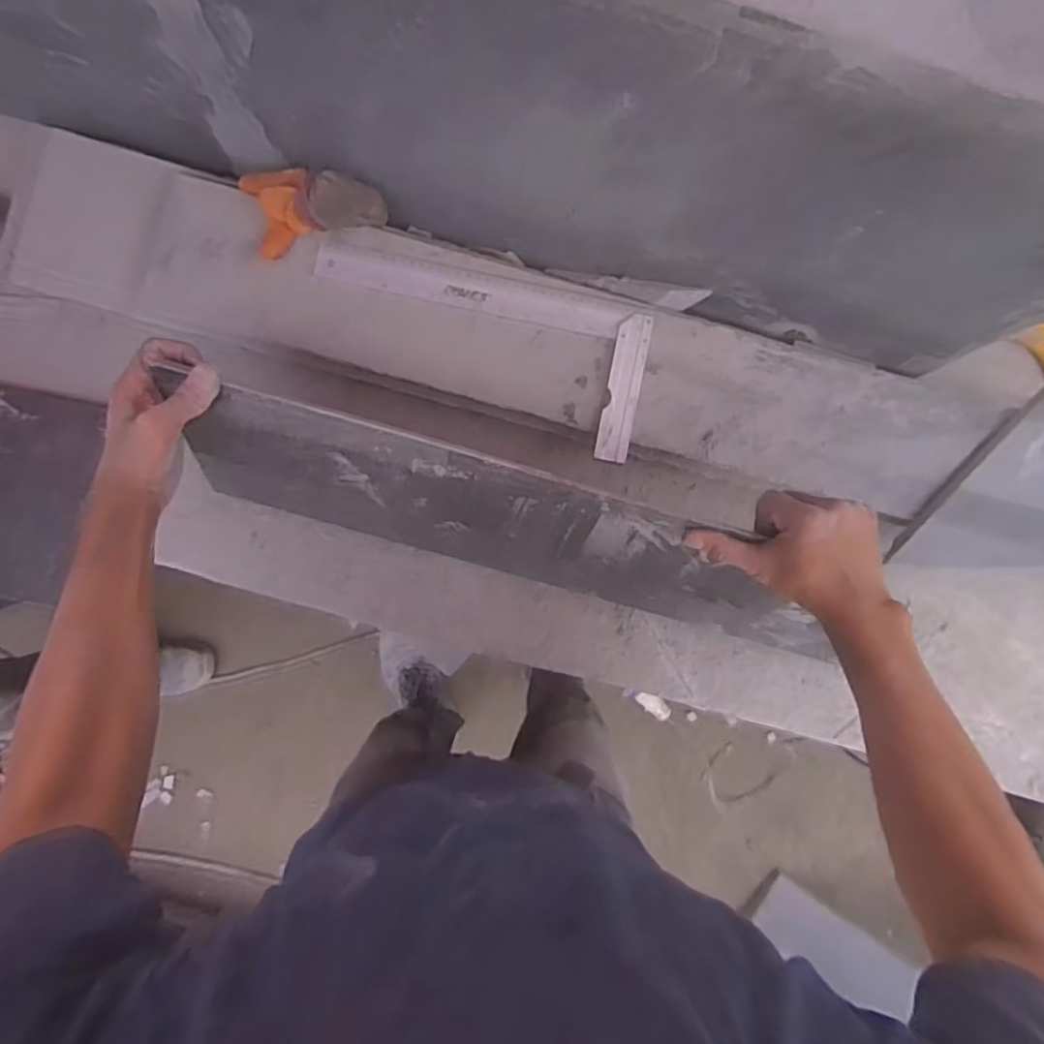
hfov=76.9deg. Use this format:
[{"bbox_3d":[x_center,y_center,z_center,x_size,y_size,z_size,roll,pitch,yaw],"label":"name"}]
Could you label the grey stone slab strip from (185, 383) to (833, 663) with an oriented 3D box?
[{"bbox_3d":[0.003,0.006,0.625,0.642,0.199,0.015,16,63,-2],"label":"grey stone slab strip"}]

